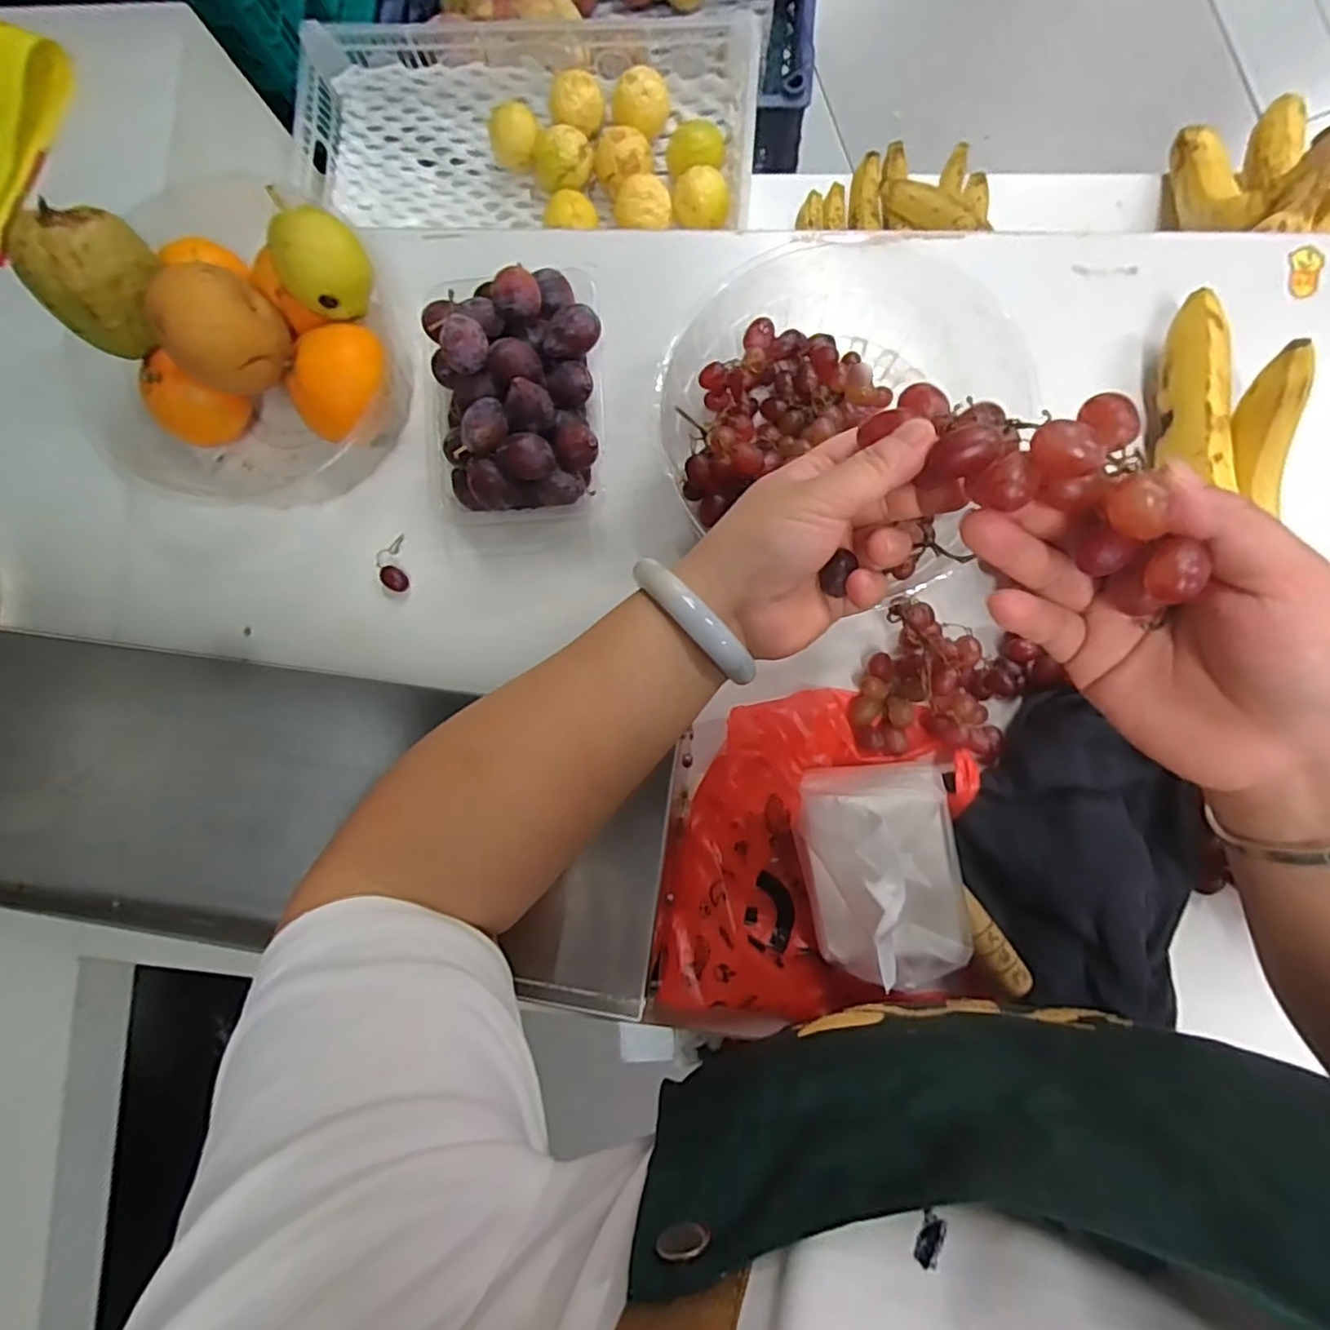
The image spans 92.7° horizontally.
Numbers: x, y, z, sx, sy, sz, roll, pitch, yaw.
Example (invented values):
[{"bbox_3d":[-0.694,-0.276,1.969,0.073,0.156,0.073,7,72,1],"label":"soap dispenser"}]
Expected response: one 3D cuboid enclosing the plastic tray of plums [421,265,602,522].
[{"bbox_3d":[-0.109,-0.195,0.459,0.129,0.091,0.164,-1,87,5],"label":"plastic tray of plums"}]

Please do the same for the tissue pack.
[{"bbox_3d":[0.141,0.135,0.410,0.099,0.062,0.136,-7,86,5],"label":"tissue pack"}]

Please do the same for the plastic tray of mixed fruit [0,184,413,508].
[{"bbox_3d":[-0.322,-0.229,0.462,0.225,0.129,0.183,-2,87,5],"label":"plastic tray of mixed fruit"}]

